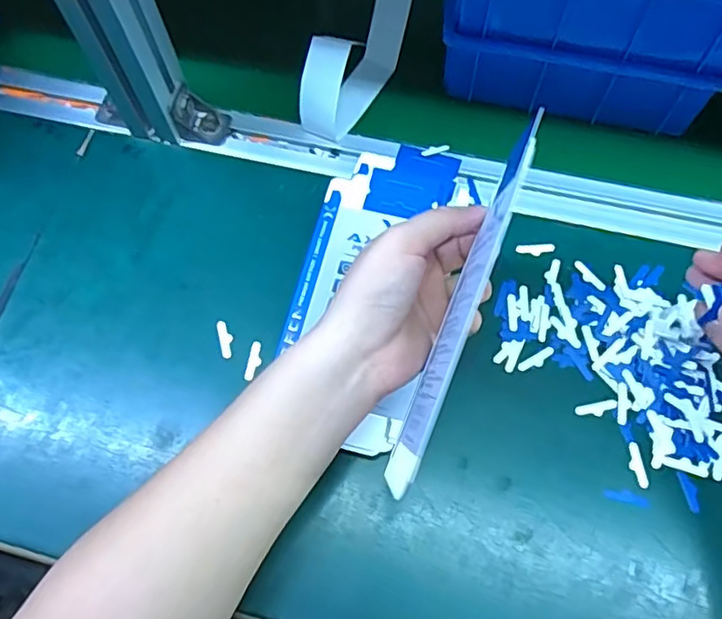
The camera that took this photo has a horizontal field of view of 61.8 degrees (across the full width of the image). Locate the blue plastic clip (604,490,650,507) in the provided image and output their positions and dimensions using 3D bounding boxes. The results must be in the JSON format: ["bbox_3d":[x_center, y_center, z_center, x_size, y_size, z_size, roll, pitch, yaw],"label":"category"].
[{"bbox_3d":[0.160,0.112,0.361,0.026,0.004,0.007,13,69,7],"label":"blue plastic clip"}]

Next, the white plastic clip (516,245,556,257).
[{"bbox_3d":[0.123,-0.043,0.424,0.027,0.004,0.009,-1,68,1],"label":"white plastic clip"}]

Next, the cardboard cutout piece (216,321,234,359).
[{"bbox_3d":[-0.092,0.020,0.406,0.010,0.004,0.027,-15,68,-4],"label":"cardboard cutout piece"}]

